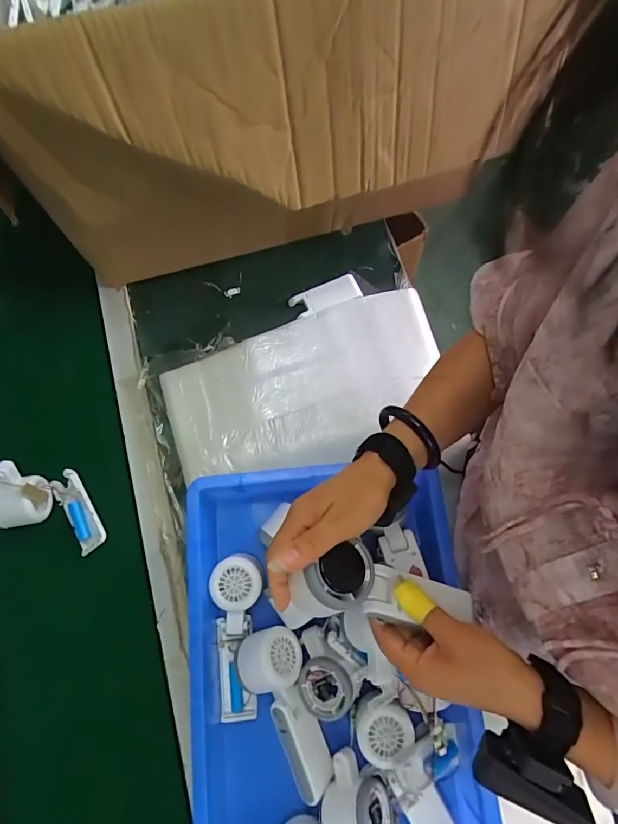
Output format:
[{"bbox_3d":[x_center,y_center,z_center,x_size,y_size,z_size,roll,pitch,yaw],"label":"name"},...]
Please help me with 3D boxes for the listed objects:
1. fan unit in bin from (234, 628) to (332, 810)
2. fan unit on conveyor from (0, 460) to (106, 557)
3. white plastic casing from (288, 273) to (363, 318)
[{"bbox_3d":[-0.028,0.318,0.454,0.070,0.048,0.164,-15,75,-3],"label":"fan unit in bin"},{"bbox_3d":[-0.317,0.113,0.525,0.142,0.063,0.085,19,76,6],"label":"fan unit on conveyor"},{"bbox_3d":[0.025,-0.171,0.636,0.101,0.010,0.042,-25,76,-6],"label":"white plastic casing"}]

